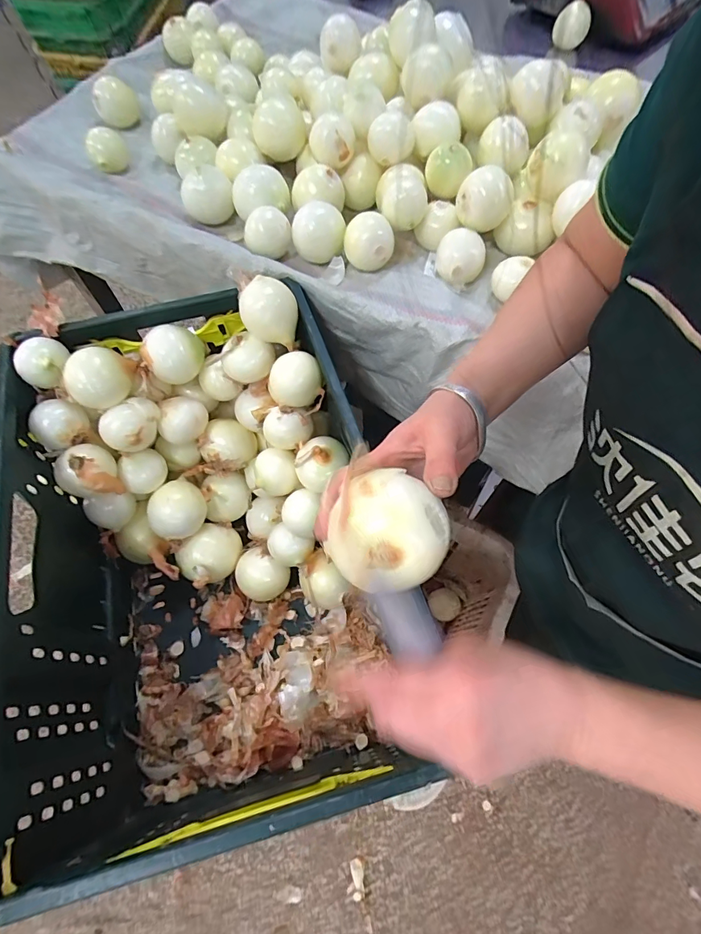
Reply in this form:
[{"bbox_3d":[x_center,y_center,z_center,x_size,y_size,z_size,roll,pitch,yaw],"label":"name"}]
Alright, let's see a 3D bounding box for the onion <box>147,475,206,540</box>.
[{"bbox_3d":[-0.255,0.066,0.628,0.070,0.064,0.083,35,70,15],"label":"onion"}]

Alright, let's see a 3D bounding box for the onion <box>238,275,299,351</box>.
[{"bbox_3d":[-0.108,-0.206,0.554,0.074,0.061,0.070,-4,65,-1],"label":"onion"}]

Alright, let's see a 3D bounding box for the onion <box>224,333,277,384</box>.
[{"bbox_3d":[-0.142,-0.149,0.581,0.064,0.051,0.053,20,67,9],"label":"onion"}]

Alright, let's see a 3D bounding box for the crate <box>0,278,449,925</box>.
[{"bbox_3d":[-0.188,0.100,0.562,0.421,0.306,0.602,-16,66,-7],"label":"crate"}]

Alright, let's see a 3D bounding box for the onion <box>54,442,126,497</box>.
[{"bbox_3d":[-0.355,0.006,0.561,0.069,0.059,0.065,-17,66,-7],"label":"onion"}]

